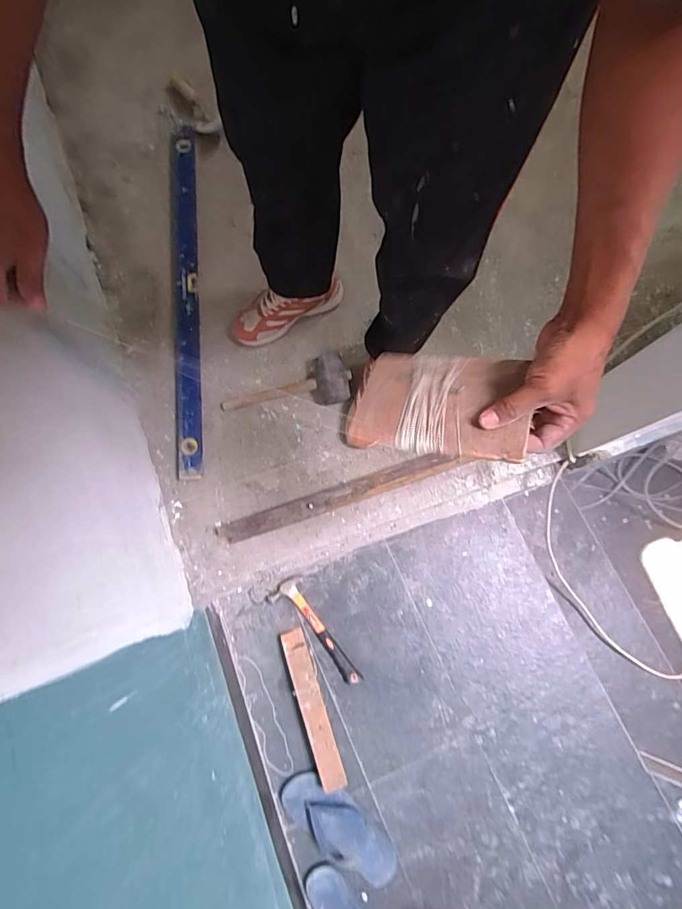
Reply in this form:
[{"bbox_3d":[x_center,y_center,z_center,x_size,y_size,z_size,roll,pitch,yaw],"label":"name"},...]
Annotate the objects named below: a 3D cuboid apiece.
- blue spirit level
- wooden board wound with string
[{"bbox_3d":[-0.395,-0.420,1.122,0.066,0.029,0.976,-5,77,-1],"label":"blue spirit level"},{"bbox_3d":[0.102,-0.057,0.472,0.172,0.014,0.126,6,62,19],"label":"wooden board wound with string"}]

